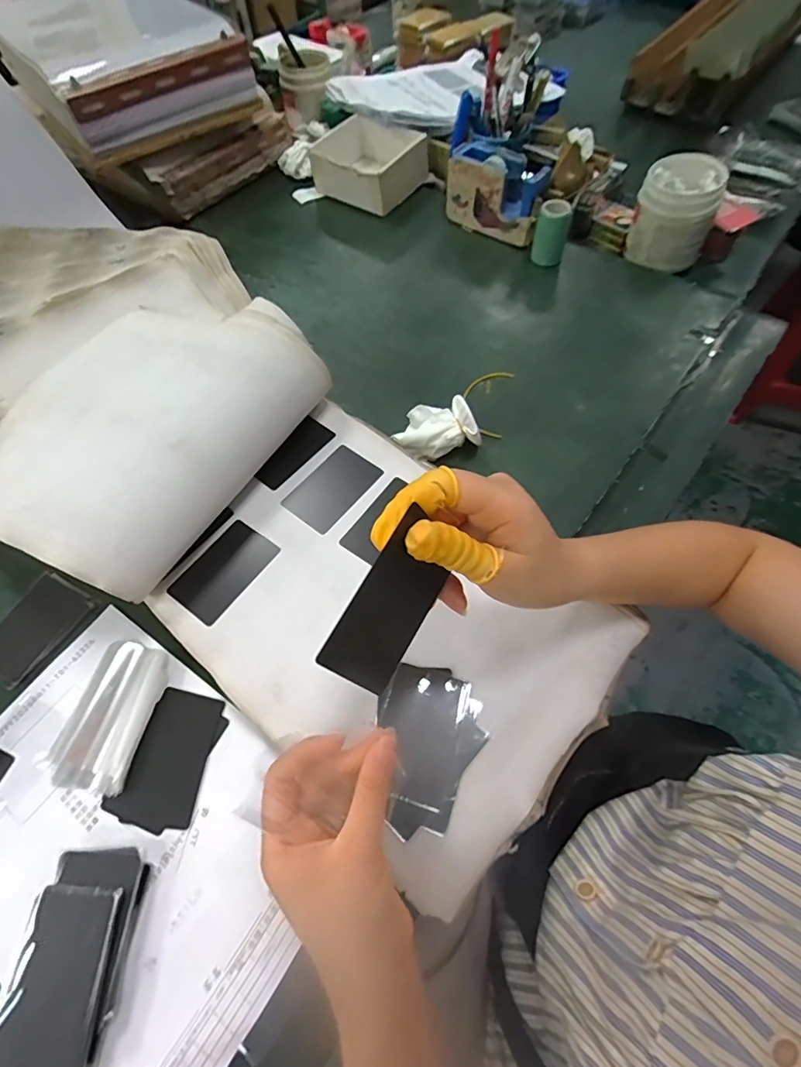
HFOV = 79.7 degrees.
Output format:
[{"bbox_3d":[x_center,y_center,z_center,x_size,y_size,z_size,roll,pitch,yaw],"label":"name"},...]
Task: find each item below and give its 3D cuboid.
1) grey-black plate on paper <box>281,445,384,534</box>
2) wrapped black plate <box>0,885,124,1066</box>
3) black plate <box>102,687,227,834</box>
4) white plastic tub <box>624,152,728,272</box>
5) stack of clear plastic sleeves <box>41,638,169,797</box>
[{"bbox_3d":[-0.063,-0.043,0.443,0.054,0.004,0.085,35,68,18],"label":"grey-black plate on paper"},{"bbox_3d":[-0.211,0.274,0.291,0.059,0.009,0.096,4,61,-2],"label":"wrapped black plate"},{"bbox_3d":[-0.175,0.172,0.369,0.061,0.004,0.094,12,63,9],"label":"black plate"},{"bbox_3d":[0.345,-0.405,0.597,0.095,0.090,0.081,24,65,15],"label":"white plastic tub"},{"bbox_3d":[-0.233,0.142,0.384,0.070,0.005,0.109,8,62,7],"label":"stack of clear plastic sleeves"}]

